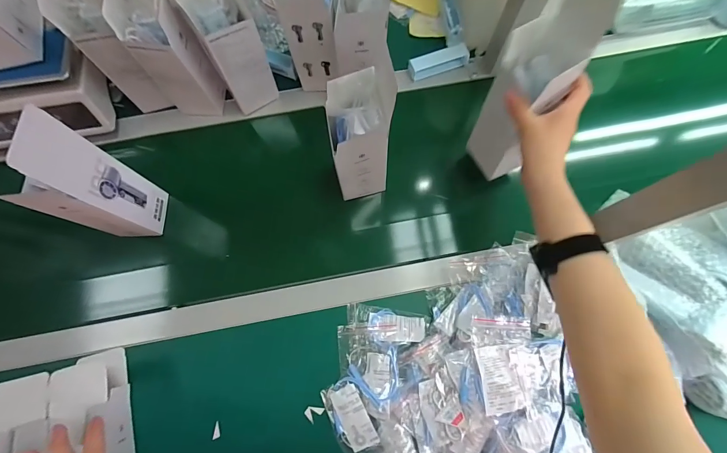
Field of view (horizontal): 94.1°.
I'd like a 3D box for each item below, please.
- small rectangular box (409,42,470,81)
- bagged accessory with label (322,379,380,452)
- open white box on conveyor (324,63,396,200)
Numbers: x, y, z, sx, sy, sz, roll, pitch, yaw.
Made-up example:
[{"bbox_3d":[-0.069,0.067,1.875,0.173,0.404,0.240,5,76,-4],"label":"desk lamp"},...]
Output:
[{"bbox_3d":[0.132,-0.292,0.600,0.105,0.023,0.034,-19,78,-3],"label":"small rectangular box"},{"bbox_3d":[-0.018,0.257,0.458,0.051,0.009,0.089,-28,78,-5],"label":"bagged accessory with label"},{"bbox_3d":[-0.007,-0.116,0.461,0.069,0.160,0.092,-5,77,0],"label":"open white box on conveyor"}]

